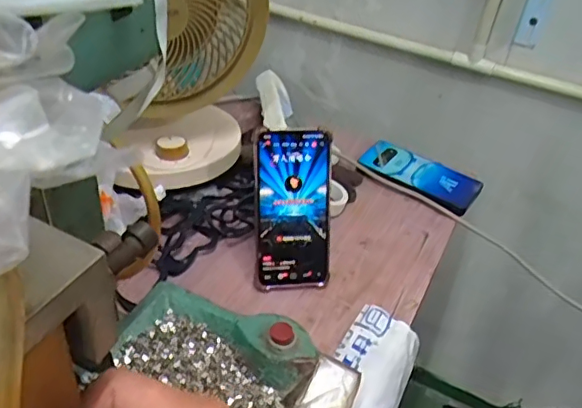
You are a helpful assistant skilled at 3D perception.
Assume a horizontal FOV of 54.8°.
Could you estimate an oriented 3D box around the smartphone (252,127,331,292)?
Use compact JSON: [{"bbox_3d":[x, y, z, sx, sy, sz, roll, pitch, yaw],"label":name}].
[{"bbox_3d":[0.001,0.008,0.575,0.078,0.166,0.009,-1,14,-9],"label":"smartphone"}]

